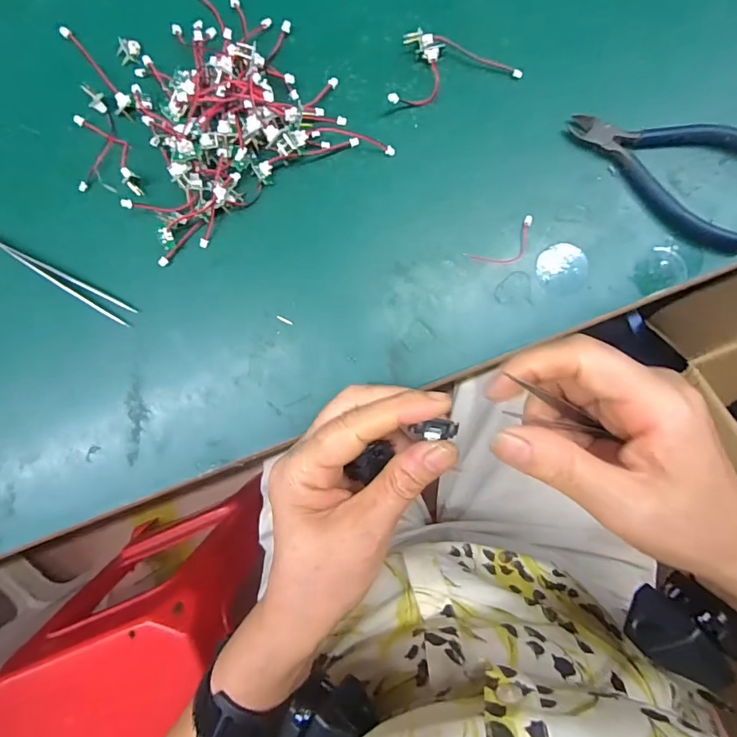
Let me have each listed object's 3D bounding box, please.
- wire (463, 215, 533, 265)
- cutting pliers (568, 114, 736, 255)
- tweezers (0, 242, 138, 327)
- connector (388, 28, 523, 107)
[{"bbox_3d":[0.079,-0.070,0.268,0.043,0.004,0.019,-32,90,3],"label":"wire"},{"bbox_3d":[0.172,-0.118,0.263,0.116,0.011,0.065,27,92,2],"label":"cutting pliers"},{"bbox_3d":[-0.187,-0.053,0.278,0.100,0.007,0.012,27,93,2],"label":"tweezers"},{"bbox_3d":[0.050,-0.167,0.266,0.070,0.009,0.038,15,92,2],"label":"connector"}]

